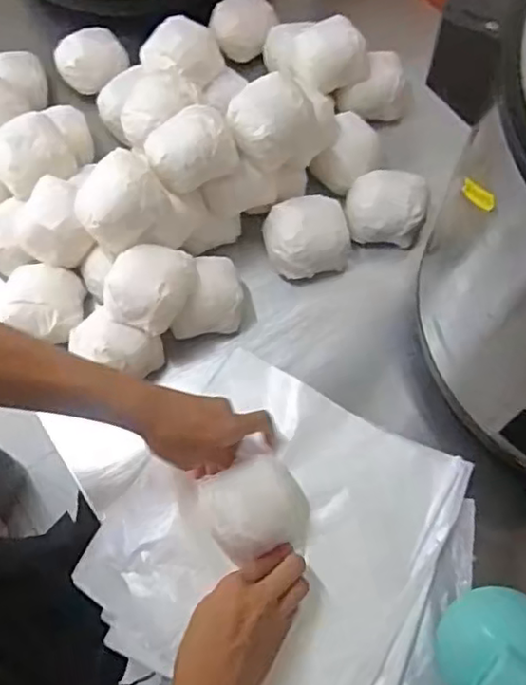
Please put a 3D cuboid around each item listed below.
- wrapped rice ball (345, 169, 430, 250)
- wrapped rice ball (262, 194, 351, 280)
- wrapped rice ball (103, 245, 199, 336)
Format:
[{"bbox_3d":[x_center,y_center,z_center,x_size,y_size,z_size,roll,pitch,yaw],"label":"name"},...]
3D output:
[{"bbox_3d":[0.135,-0.147,0.679,0.083,0.045,0.071,2,66,3],"label":"wrapped rice ball"},{"bbox_3d":[0.046,-0.113,0.662,0.085,0.055,0.073,-12,66,-3],"label":"wrapped rice ball"},{"bbox_3d":[-0.107,-0.051,0.609,0.081,0.058,0.080,-1,66,2],"label":"wrapped rice ball"}]

